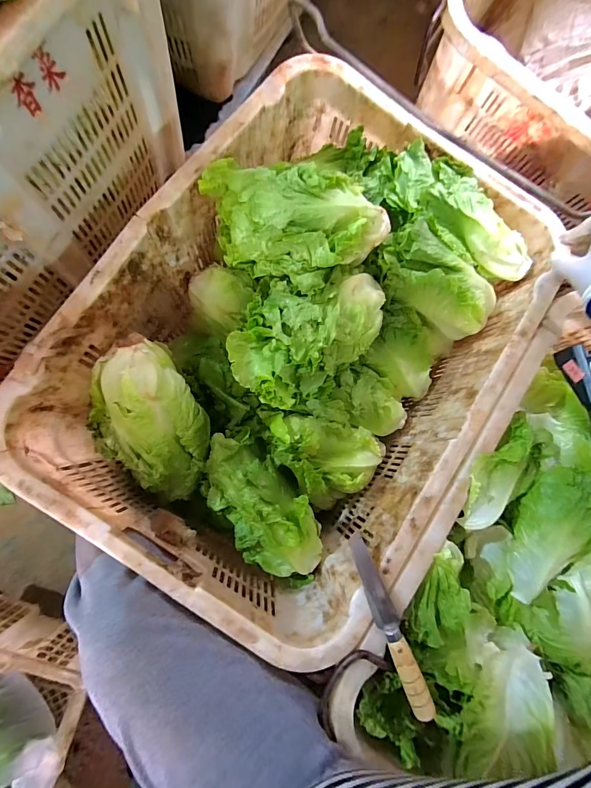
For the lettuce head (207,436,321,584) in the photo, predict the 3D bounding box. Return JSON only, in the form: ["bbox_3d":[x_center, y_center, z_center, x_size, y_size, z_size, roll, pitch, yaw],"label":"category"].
[{"bbox_3d":[-0.046,0.166,0.514,0.113,0.078,0.244,-31,88,-9],"label":"lettuce head"}]

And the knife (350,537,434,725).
[{"bbox_3d":[0.105,0.256,0.403,0.026,0.027,0.193,-22,87,-8],"label":"knife"}]

